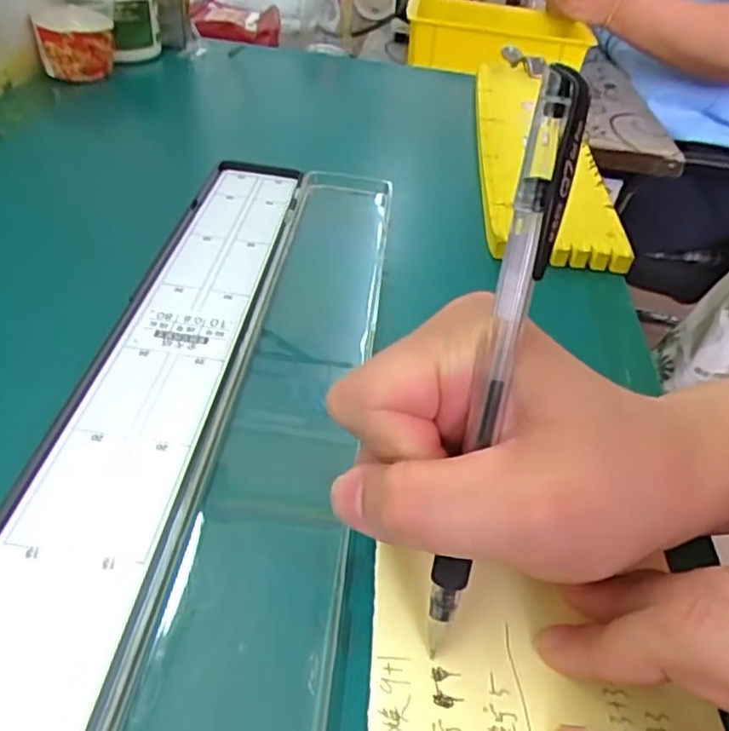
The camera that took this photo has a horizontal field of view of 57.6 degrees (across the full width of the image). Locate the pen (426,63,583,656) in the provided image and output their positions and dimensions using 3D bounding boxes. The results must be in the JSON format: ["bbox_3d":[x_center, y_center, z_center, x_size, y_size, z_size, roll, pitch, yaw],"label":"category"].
[{"bbox_3d":[0.036,0.001,0.177,0.011,0.148,0.009,12,17,5],"label":"pen"}]

